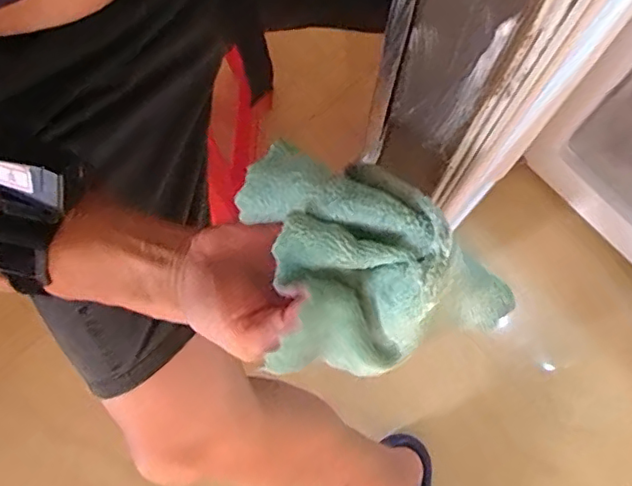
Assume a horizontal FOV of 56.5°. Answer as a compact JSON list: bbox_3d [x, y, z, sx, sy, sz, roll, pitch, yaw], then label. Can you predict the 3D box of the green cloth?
[{"bbox_3d":[0.028,0.001,0.296,0.122,0.050,0.115,-9,74,-2],"label":"green cloth"}]

